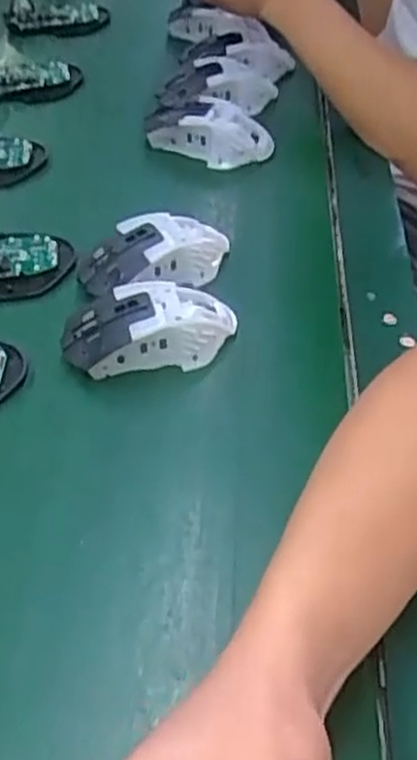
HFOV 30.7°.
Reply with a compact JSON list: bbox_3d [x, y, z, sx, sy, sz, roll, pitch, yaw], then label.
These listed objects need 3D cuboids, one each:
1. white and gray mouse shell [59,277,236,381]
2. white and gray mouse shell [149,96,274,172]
[{"bbox_3d":[-0.040,-0.038,0.509,0.114,0.035,0.052,-11,48,-11],"label":"white and gray mouse shell"},{"bbox_3d":[-0.001,-0.222,0.678,0.115,0.043,0.058,18,49,16],"label":"white and gray mouse shell"}]

